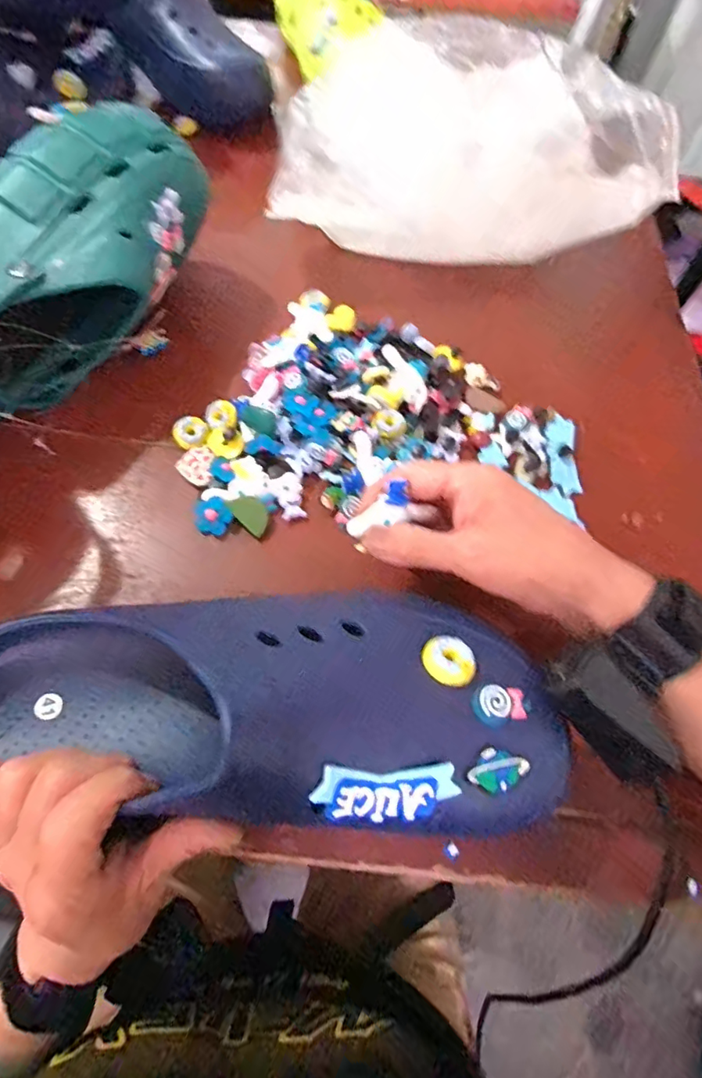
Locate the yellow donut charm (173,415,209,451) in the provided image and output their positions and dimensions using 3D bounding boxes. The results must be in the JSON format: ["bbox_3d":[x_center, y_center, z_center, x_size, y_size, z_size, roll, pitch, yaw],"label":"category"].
[{"bbox_3d":[-0.113,-0.075,0.375,0.023,0.007,0.028,-19,65,-13],"label":"yellow donut charm"}]

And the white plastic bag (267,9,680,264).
[{"bbox_3d":[0.096,-0.343,0.458,0.308,0.113,0.154,5,62,-1],"label":"white plastic bag"}]

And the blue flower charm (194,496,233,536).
[{"bbox_3d":[-0.090,-0.015,0.347,0.022,0.012,0.023,2,62,-3],"label":"blue flower charm"}]

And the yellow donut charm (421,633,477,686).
[{"bbox_3d":[0.046,0.057,0.249,0.022,0.004,0.025,-24,66,-15],"label":"yellow donut charm"}]

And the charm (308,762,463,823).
[{"bbox_3d":[0.013,0.102,0.214,0.061,0.009,0.024,9,94,-22],"label":"charm"}]

